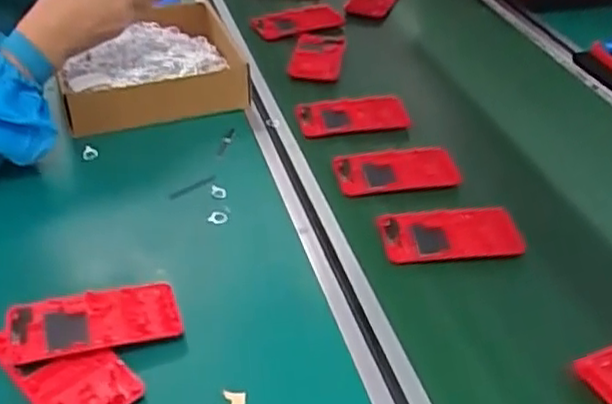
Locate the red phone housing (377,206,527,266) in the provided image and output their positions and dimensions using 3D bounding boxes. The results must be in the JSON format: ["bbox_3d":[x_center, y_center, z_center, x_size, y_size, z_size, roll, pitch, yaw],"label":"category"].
[{"bbox_3d":[0.130,0.027,0.635,0.121,0.015,0.064,-1,42,-3],"label":"red phone housing"}]

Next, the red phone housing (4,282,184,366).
[{"bbox_3d":[-0.158,0.089,0.525,0.122,0.016,0.059,-12,41,-18],"label":"red phone housing"}]

